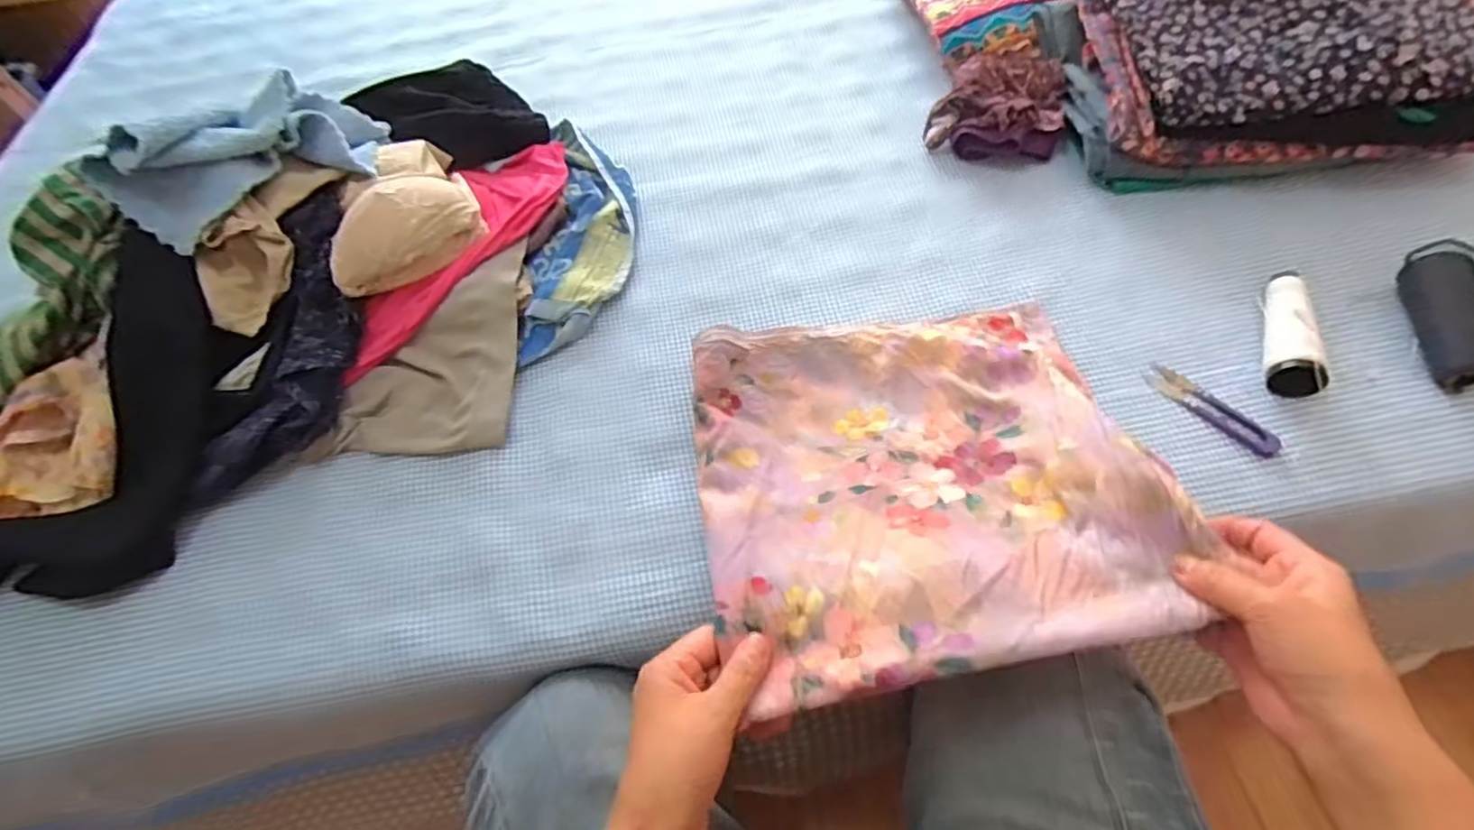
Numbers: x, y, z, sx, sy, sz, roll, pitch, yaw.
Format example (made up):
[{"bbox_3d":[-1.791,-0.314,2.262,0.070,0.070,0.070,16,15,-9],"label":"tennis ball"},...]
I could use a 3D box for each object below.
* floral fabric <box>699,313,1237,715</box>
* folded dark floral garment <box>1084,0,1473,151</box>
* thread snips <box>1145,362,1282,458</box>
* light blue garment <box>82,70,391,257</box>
[{"bbox_3d":[0.120,0.033,0.473,0.288,0.080,0.285,-10,59,-2],"label":"floral fabric"},{"bbox_3d":[0.483,-0.331,0.609,0.300,0.077,0.193,0,58,8],"label":"folded dark floral garment"},{"bbox_3d":[0.362,-0.005,0.526,0.024,0.010,0.100,-34,63,-16],"label":"thread snips"},{"bbox_3d":[-0.392,-0.222,0.579,0.102,0.086,0.232,33,53,21],"label":"light blue garment"}]

